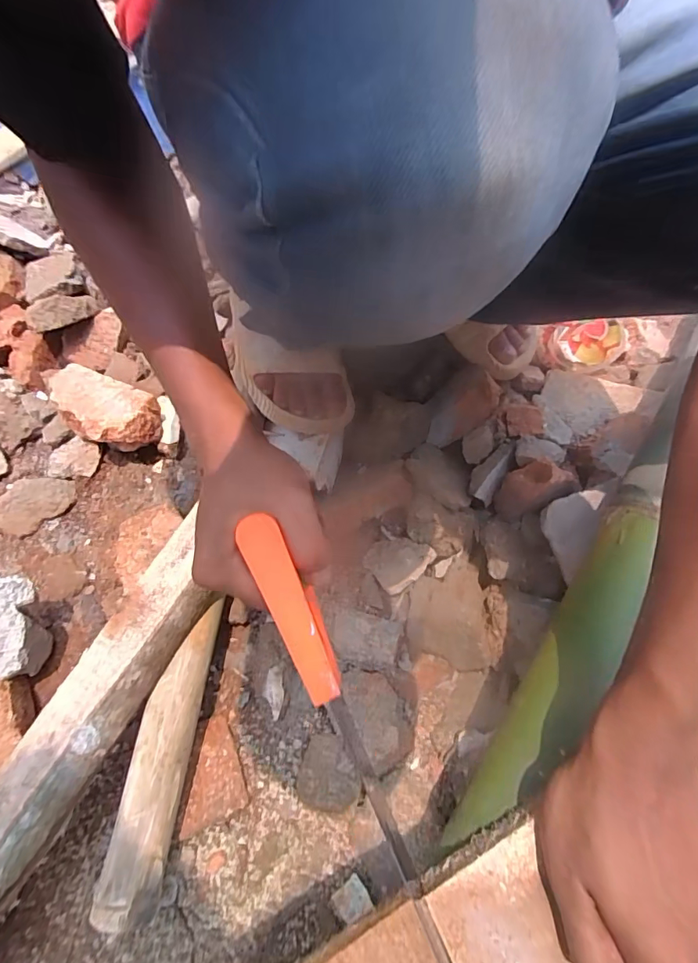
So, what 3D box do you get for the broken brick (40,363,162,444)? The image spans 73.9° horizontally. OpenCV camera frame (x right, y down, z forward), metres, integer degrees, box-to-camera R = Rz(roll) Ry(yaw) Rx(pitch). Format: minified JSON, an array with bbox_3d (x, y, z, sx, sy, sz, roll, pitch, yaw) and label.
[{"bbox_3d":[-0.303,-0.088,0.558,0.158,0.049,0.077,24,65,15],"label":"broken brick"}]

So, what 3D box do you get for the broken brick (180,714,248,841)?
[{"bbox_3d":[-0.116,0.268,0.422,0.048,0.022,0.090,5,61,5],"label":"broken brick"}]

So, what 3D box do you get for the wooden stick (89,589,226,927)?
[{"bbox_3d":[-0.155,0.220,0.388,0.040,0.021,0.228,4,61,5],"label":"wooden stick"}]

